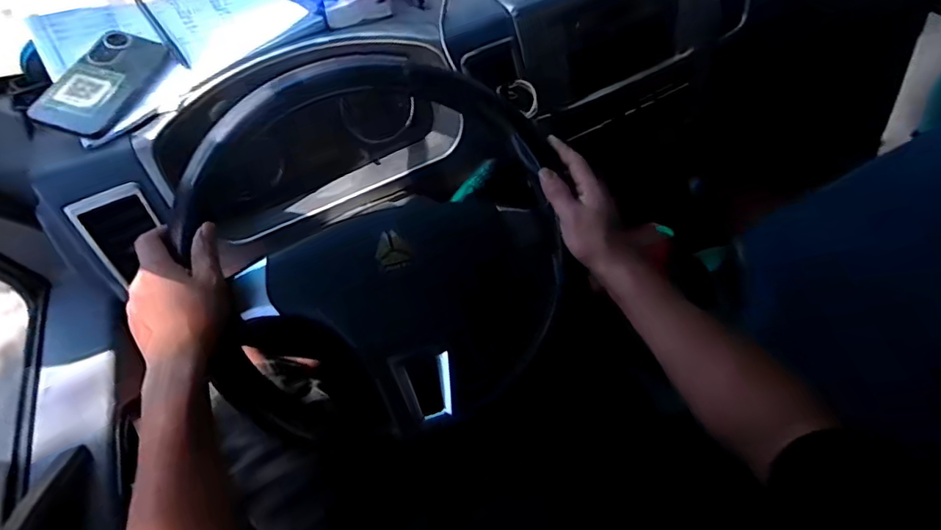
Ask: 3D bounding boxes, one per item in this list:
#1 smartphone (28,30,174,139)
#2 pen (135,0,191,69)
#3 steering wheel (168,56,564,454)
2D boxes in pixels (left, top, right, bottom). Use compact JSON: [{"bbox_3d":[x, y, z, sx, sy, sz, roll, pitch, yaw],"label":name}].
[{"bbox_3d":[-0.419,-0.212,0.606,0.093,0.013,0.161,16,56,-1],"label":"smartphone"},{"bbox_3d":[-0.389,-0.295,0.665,0.009,0.015,0.135,-35,71,-17],"label":"pen"},{"bbox_3d":[-0.092,-0.020,0.579,0.377,0.110,0.377,1,85,-10],"label":"steering wheel"}]

